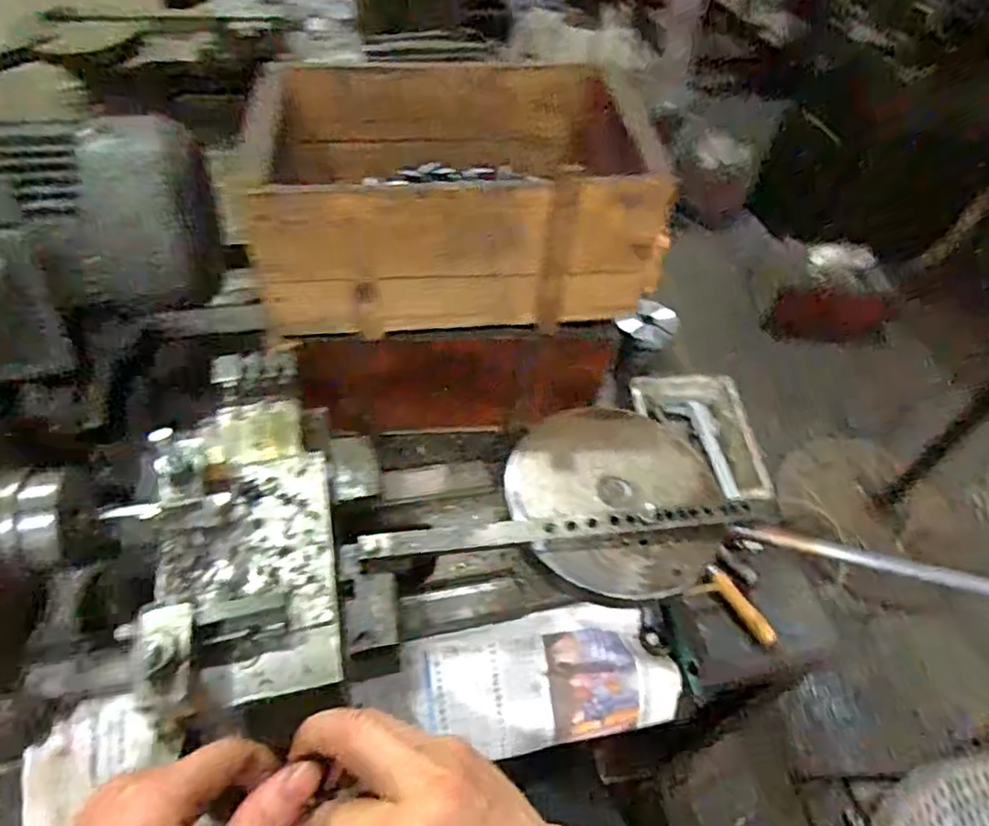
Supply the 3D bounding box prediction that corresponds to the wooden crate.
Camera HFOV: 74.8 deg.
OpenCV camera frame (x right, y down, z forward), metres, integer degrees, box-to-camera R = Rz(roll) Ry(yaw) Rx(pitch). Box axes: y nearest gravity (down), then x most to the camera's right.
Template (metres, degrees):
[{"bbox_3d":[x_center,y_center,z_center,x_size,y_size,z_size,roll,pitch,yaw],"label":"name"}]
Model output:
[{"bbox_3d":[-0.050,-0.217,0.642,0.336,0.143,0.244,-4,51,-9],"label":"wooden crate"}]

